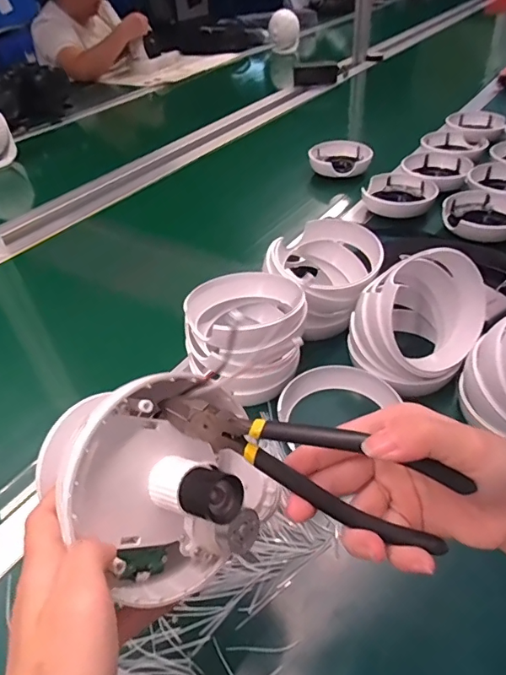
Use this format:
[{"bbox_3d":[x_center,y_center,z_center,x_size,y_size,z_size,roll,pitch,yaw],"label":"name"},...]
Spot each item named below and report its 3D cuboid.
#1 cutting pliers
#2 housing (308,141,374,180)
[{"bbox_3d":[0.024,0.060,0.233,0.147,0.043,0.022,20,46,14],"label":"cutting pliers"},{"bbox_3d":[0.165,-0.333,0.883,0.113,0.034,0.095,-1,41,5],"label":"housing"}]

